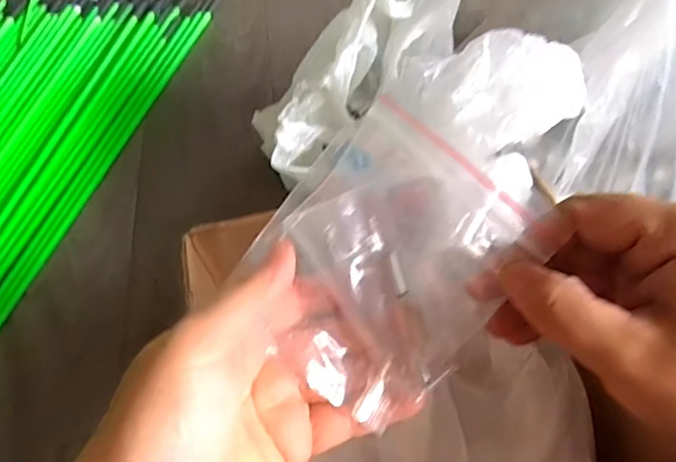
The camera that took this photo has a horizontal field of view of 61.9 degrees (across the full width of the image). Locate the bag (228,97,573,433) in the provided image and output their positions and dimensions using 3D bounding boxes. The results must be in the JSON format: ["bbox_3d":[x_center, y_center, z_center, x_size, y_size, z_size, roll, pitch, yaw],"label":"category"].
[{"bbox_3d":[0.019,0.012,0.231,0.093,0.020,0.112,39,88,7],"label":"bag"}]

